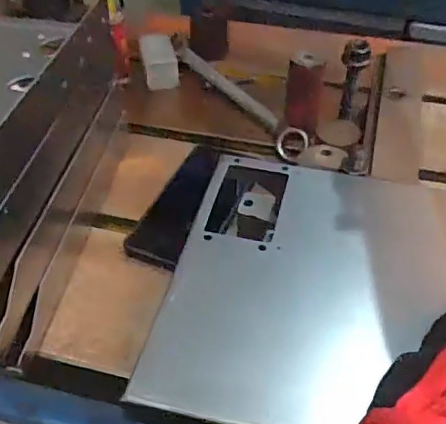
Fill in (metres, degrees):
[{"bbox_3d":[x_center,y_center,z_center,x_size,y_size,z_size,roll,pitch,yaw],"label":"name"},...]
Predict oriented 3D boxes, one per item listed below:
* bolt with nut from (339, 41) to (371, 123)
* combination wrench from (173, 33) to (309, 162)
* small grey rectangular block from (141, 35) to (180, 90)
[{"bbox_3d":[0.127,-0.130,0.549,0.022,0.086,0.018,3,45,2],"label":"bolt with nut"},{"bbox_3d":[0.012,-0.149,0.690,0.036,0.025,0.291,-24,50,-22],"label":"combination wrench"},{"bbox_3d":[-0.084,-0.197,0.738,0.044,0.043,0.063,-9,46,-9],"label":"small grey rectangular block"}]

